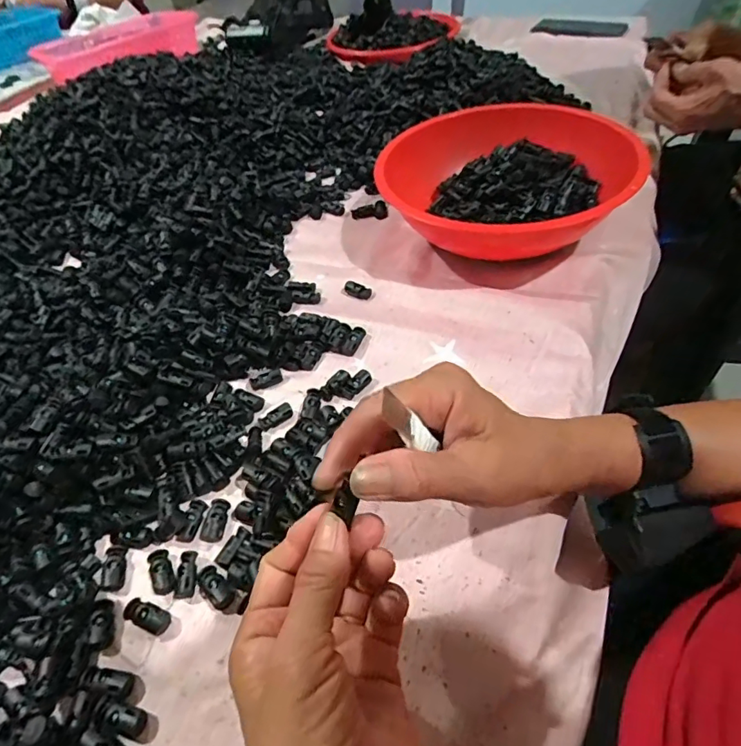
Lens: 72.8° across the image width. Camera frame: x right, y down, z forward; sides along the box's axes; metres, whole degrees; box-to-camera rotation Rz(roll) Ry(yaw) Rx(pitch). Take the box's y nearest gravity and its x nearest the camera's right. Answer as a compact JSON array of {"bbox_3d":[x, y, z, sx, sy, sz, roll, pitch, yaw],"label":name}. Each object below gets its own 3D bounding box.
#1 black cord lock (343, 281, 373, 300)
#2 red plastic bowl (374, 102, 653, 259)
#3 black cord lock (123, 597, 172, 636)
[{"bbox_3d":[-0.012,-0.083,0.499,0.028,0.007,0.015,23,55,23],"label":"black cord lock"},{"bbox_3d":[0.143,-0.185,0.520,0.219,0.085,0.236,12,52,16],"label":"red plastic bowl"},{"bbox_3d":[-0.136,0.148,0.307,0.029,0.008,0.014,15,52,18],"label":"black cord lock"}]

